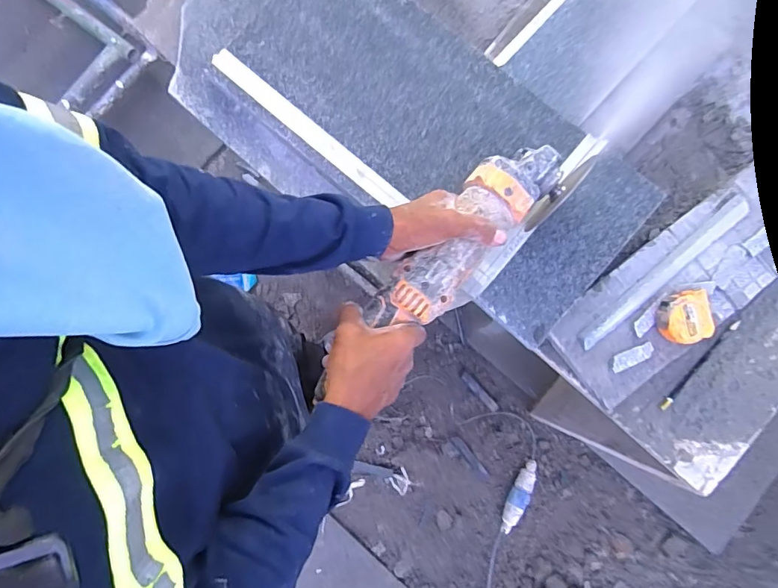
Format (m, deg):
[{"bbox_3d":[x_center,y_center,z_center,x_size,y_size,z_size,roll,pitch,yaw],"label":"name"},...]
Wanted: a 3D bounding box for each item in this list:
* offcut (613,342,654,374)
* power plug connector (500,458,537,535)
[{"bbox_3d":[0.293,0.076,0.570,0.055,0.006,0.019,-22,83,-2],"label":"offcut"},{"bbox_3d":[0.348,0.543,1.273,0.055,0.036,0.200,21,83,4],"label":"power plug connector"}]

